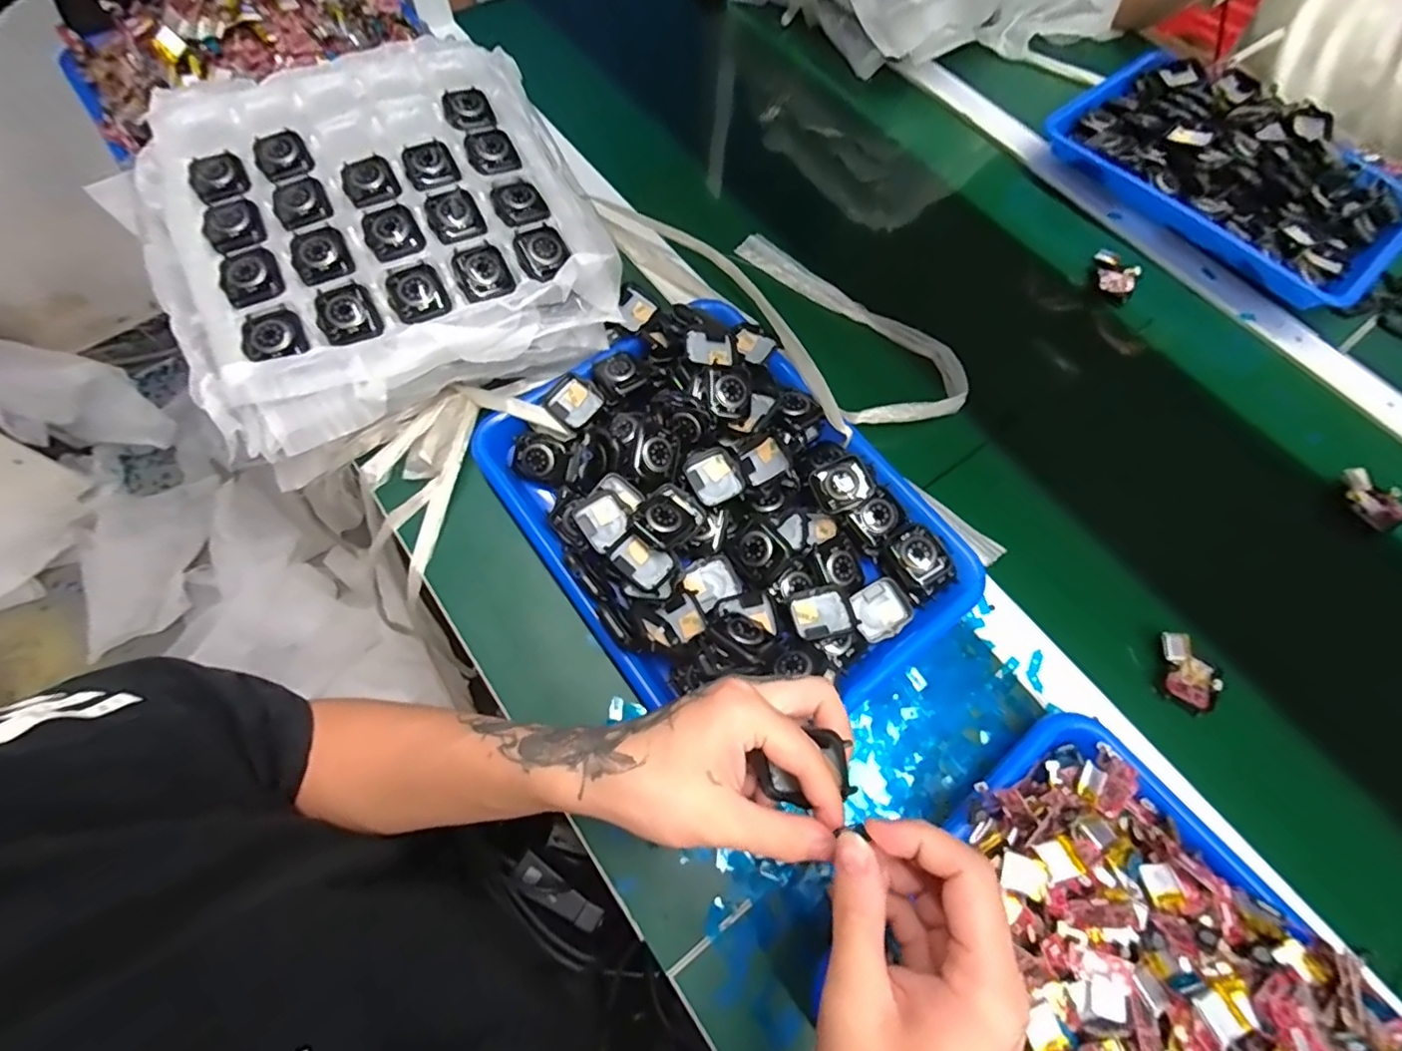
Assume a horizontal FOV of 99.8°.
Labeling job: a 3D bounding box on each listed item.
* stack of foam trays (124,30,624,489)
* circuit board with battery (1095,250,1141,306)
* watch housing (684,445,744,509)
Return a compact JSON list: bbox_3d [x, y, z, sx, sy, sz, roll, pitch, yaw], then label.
[{"bbox_3d":[-0.263,-0.241,0.487,0.336,0.085,0.341,-28,71,-13],"label":"stack of foam trays"},{"bbox_3d":[0.399,-0.242,0.570,0.048,0.020,0.030,41,72,14],"label":"circuit board with battery"},{"bbox_3d":[0.010,-0.036,0.442,0.037,0.009,0.044,-26,70,-12],"label":"watch housing"}]

